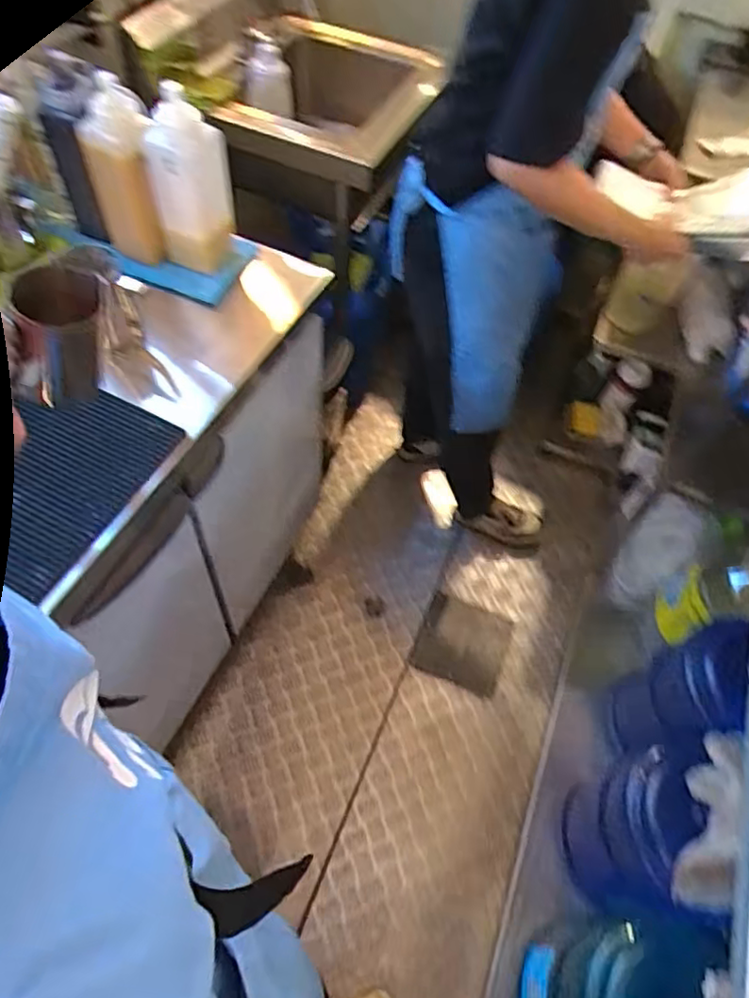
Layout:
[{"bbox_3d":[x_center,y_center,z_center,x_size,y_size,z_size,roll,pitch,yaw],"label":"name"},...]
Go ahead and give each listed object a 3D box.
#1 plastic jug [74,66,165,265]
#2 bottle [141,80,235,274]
[{"bbox_3d":[-0.330,-0.421,0.822,0.085,0.242,0.073,-18,61,-15],"label":"plastic jug"},{"bbox_3d":[-0.245,-0.414,0.827,0.102,0.221,0.074,-9,59,-10],"label":"bottle"}]

